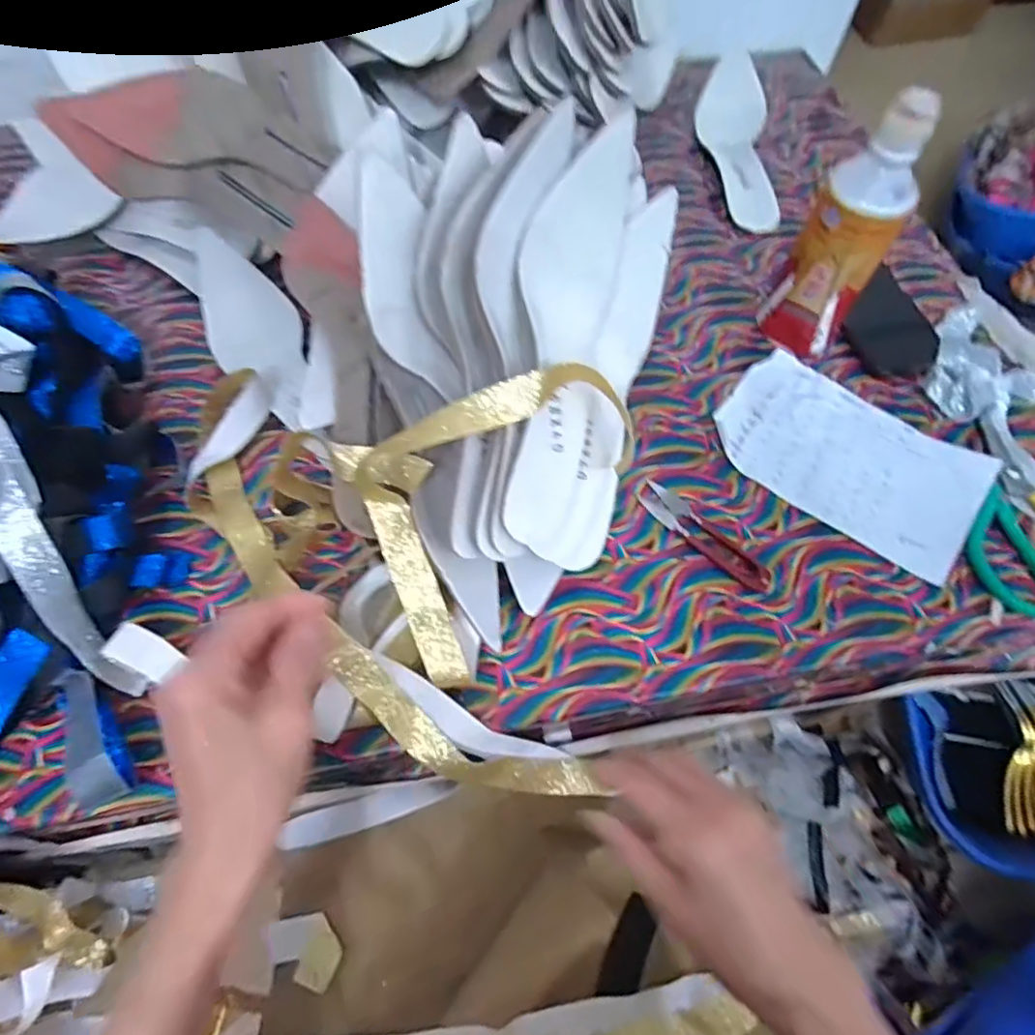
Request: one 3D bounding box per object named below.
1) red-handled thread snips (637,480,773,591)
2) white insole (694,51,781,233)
[{"bbox_3d":[0.142,0.012,0.458,0.114,0.006,0.028,40,68,18],"label":"red-handled thread snips"},{"bbox_3d":[0.241,-0.415,0.660,0.073,0.042,0.245,4,62,0],"label":"white insole"}]

